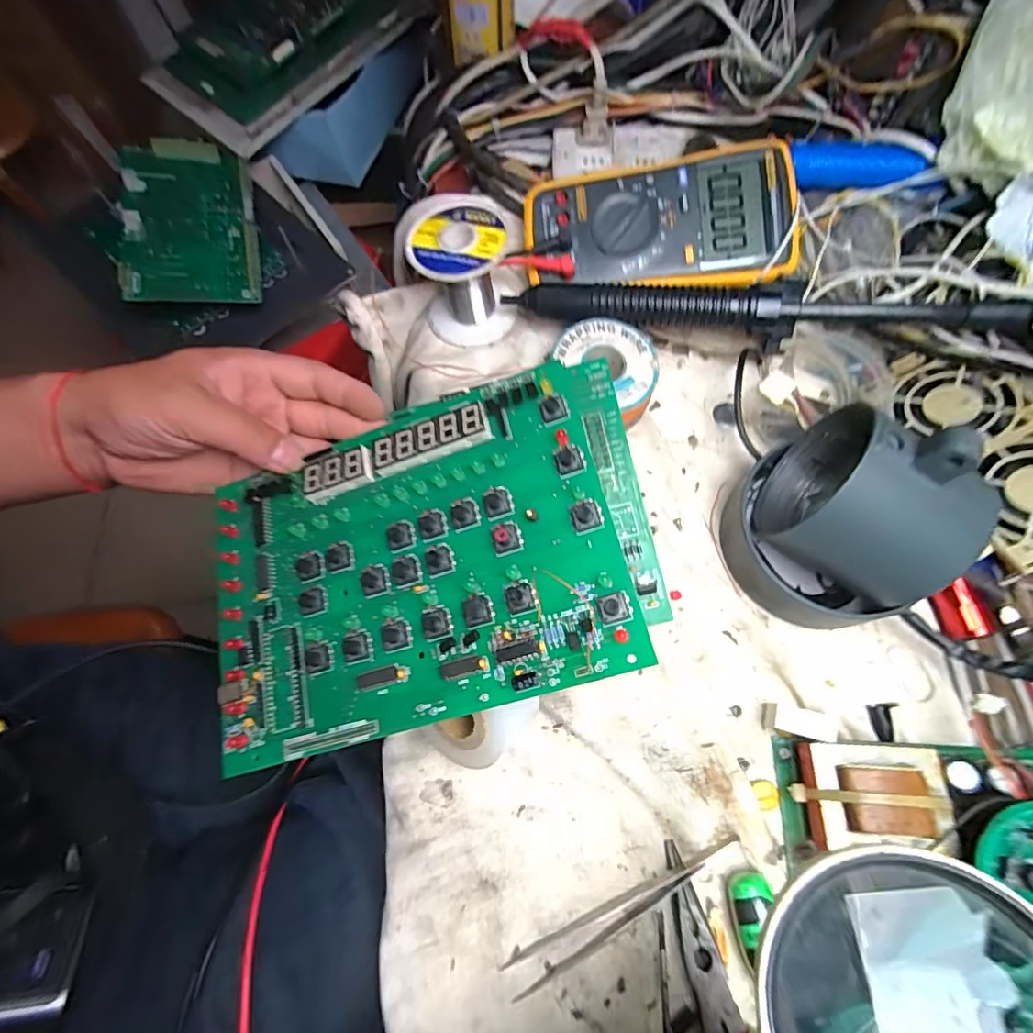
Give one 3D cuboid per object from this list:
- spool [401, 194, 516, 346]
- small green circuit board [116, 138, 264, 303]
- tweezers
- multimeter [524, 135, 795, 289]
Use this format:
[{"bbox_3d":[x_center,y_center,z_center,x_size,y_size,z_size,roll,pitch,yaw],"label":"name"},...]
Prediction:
[{"bbox_3d":[-0.037,-0.161,0.354,0.061,0.069,0.061,0,70,1],"label":"spool"},{"bbox_3d":[-0.333,-0.302,0.537,0.119,0.014,0.200,-9,77,-17],"label":"small green circuit board"},{"bbox_3d":[0.055,0.194,0.257,0.128,0.009,0.017,-24,72,-7],"label":"tweezers"},{"bbox_3d":[0.095,-0.198,0.365,0.176,0.030,0.088,-5,90,6],"label":"multimeter"}]

